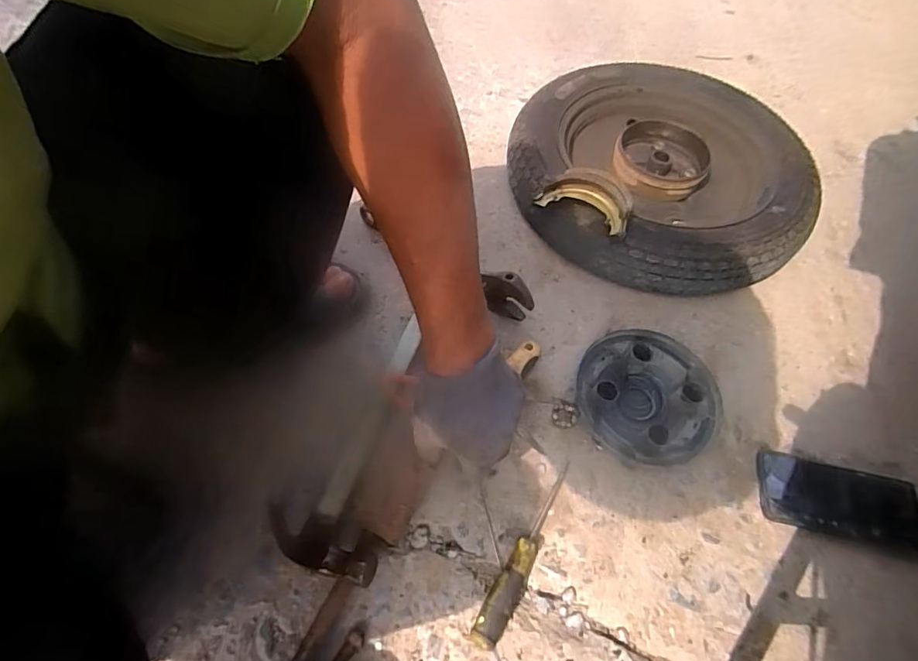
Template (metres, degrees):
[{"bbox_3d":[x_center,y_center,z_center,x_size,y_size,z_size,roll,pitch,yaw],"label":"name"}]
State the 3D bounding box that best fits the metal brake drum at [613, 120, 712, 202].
[{"bbox_3d":[0.311,-0.259,0.755,0.139,0.050,0.131,1,58,-2],"label":"metal brake drum"}]

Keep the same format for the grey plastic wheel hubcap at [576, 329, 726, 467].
[{"bbox_3d":[0.223,0.079,0.574,0.164,0.033,0.156,11,59,4],"label":"grey plastic wheel hubcap"}]

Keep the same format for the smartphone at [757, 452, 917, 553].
[{"bbox_3d":[0.419,0.186,0.532,0.172,0.010,0.077,13,59,5],"label":"smartphone"}]

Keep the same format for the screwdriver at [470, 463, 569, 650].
[{"bbox_3d":[0.070,0.219,0.485,0.028,0.027,0.185,31,62,15],"label":"screwdriver"}]

